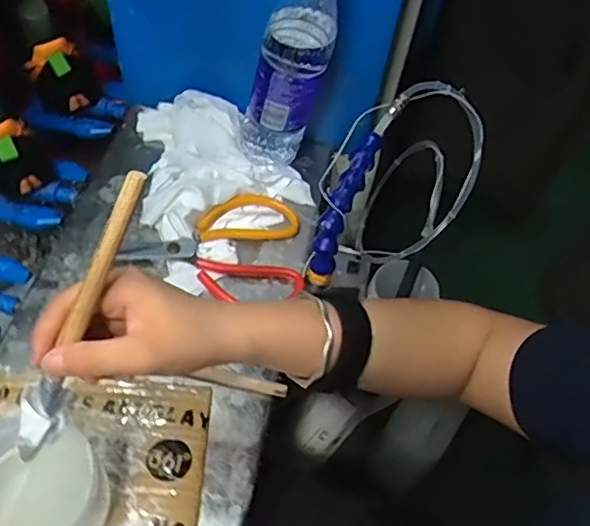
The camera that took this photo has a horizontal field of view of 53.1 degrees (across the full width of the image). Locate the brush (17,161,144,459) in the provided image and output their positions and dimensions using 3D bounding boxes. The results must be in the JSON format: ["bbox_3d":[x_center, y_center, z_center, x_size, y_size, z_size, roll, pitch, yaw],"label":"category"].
[{"bbox_3d":[-0.123,0.035,0.329,0.024,0.195,0.022,37,21,21],"label":"brush"}]

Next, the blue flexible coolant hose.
[{"bbox_3d":[0.041,-0.046,0.536,0.022,0.144,0.030,26,16,15],"label":"blue flexible coolant hose"}]

